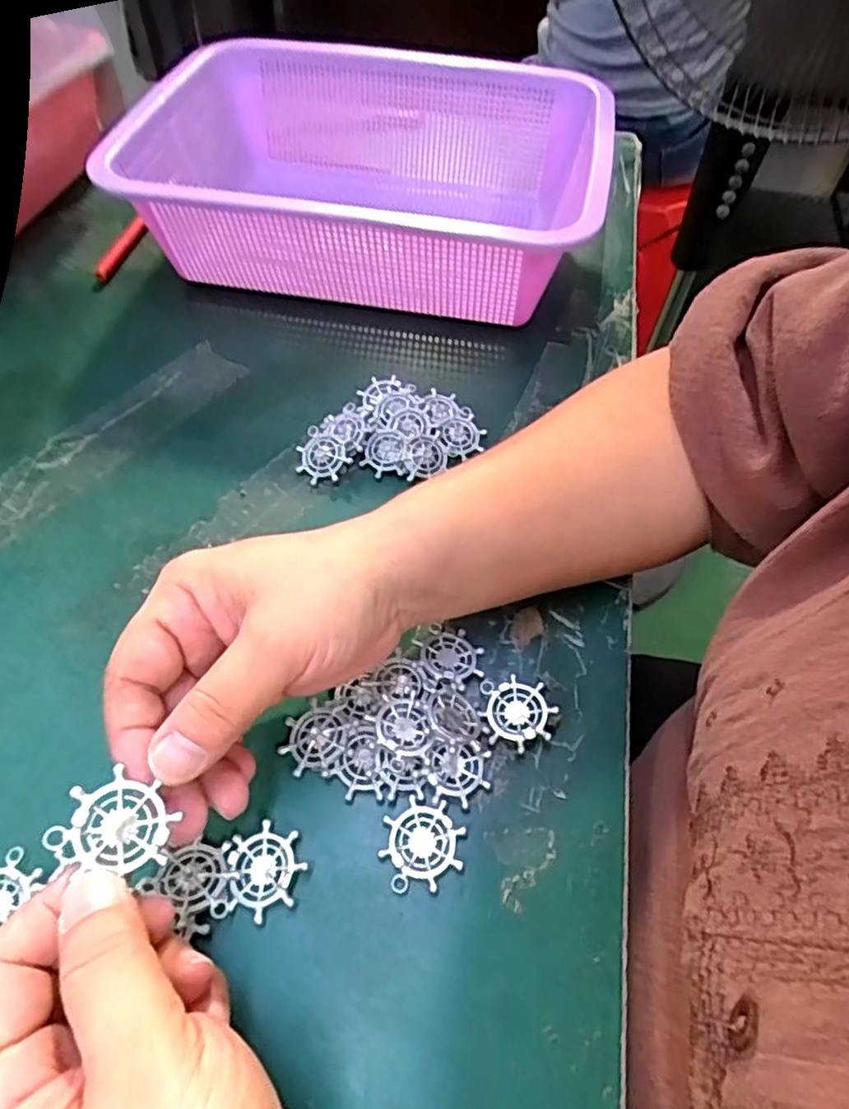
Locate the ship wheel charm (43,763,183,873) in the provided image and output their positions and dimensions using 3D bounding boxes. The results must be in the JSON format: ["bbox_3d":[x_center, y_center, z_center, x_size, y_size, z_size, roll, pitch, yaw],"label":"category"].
[{"bbox_3d":[-0.091,0.079,0.192,0.031,0.004,0.025,29,57,-14],"label":"ship wheel charm"}]

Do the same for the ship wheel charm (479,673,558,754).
[{"bbox_3d":[0.039,0.068,0.277,0.032,0.008,0.030,16,58,10],"label":"ship wheel charm"}]

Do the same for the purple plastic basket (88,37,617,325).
[{"bbox_3d":[-0.032,-0.250,0.440,0.286,0.091,0.210,10,57,6],"label":"purple plastic basket"}]

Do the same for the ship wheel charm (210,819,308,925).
[{"bbox_3d":[-0.060,0.117,0.240,0.028,0.009,0.031,-3,56,8],"label":"ship wheel charm"}]

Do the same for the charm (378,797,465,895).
[{"bbox_3d":[-0.001,0.111,0.247,0.030,0.004,0.032,6,55,3],"label":"charm"}]

